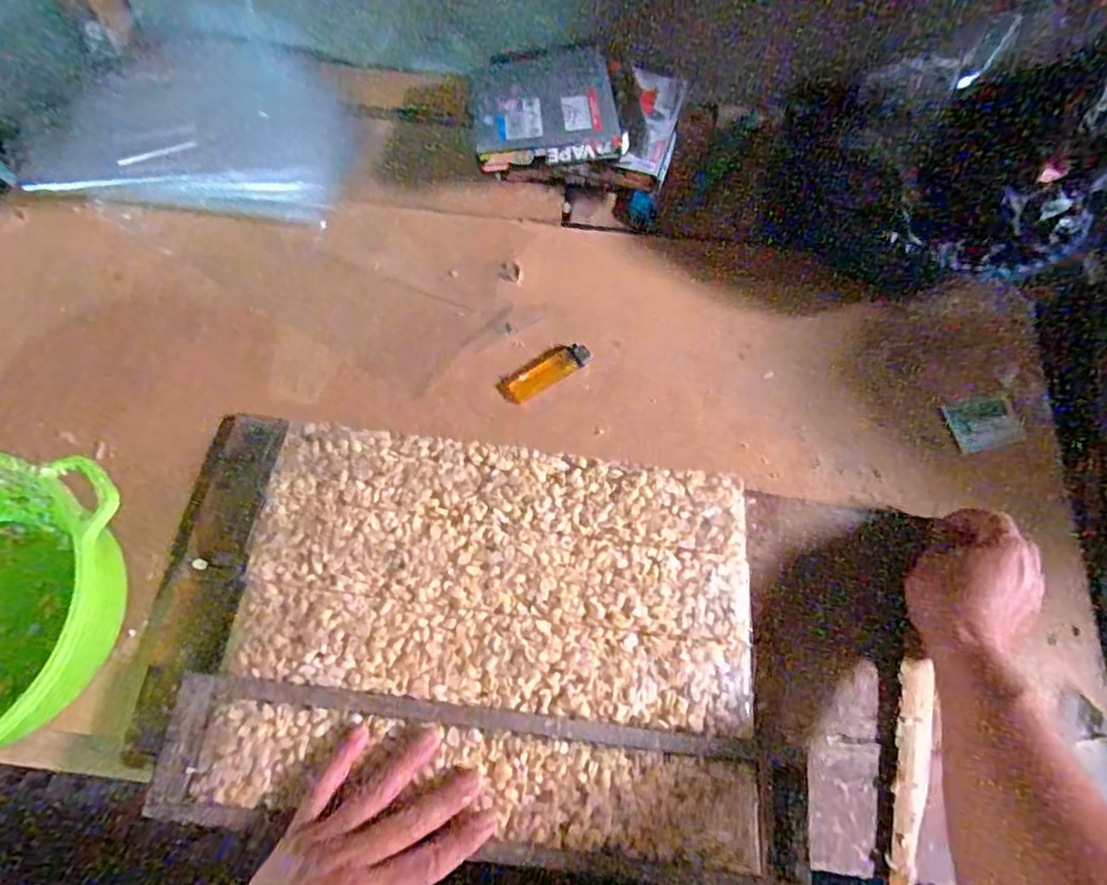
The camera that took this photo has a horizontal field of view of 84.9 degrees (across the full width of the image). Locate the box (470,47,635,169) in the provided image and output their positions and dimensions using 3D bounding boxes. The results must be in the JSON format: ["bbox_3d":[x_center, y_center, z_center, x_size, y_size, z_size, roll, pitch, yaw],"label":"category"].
[{"bbox_3d":[-0.009,-0.336,0.592,0.137,0.025,0.148,-5,68,-4],"label":"box"}]

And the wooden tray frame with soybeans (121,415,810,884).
[{"bbox_3d":[-0.066,0.135,0.449,0.464,0.044,0.269,7,68,1],"label":"wooden tray frame with soybeans"}]

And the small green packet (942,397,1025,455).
[{"bbox_3d":[0.390,-0.018,0.547,0.059,0.010,0.046,-11,69,-7],"label":"small green packet"}]

